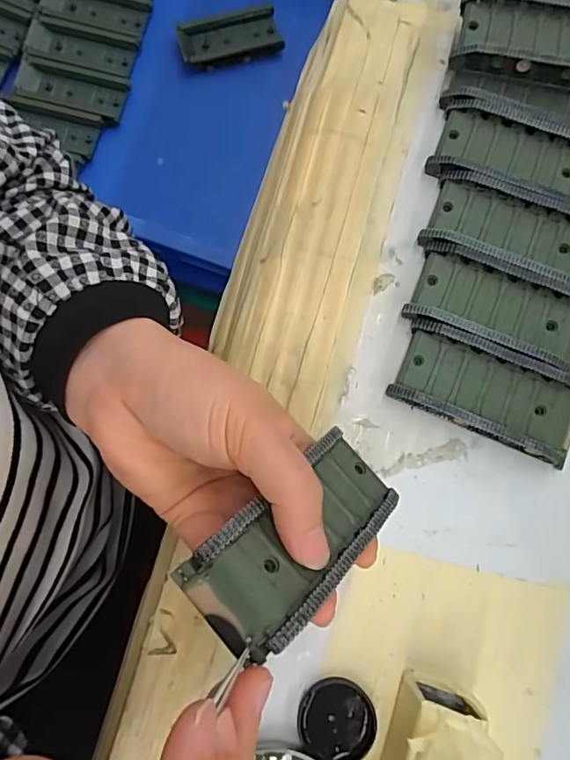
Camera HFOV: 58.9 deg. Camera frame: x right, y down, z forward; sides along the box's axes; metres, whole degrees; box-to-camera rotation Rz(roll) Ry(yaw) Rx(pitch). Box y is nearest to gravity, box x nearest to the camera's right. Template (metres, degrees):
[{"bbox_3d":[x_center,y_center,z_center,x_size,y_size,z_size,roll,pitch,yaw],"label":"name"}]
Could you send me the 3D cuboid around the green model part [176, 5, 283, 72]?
[{"bbox_3d":[-0.054,-0.331,0.485,0.094,0.015,0.042,-19,80,-5],"label":"green model part"}]

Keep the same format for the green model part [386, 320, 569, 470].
[{"bbox_3d":[0.106,0.007,0.260,0.095,0.019,0.044,22,80,3],"label":"green model part"}]

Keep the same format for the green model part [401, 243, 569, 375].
[{"bbox_3d":[0.115,-0.036,0.268,0.093,0.019,0.044,23,80,3],"label":"green model part"}]

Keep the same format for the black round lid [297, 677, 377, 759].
[{"bbox_3d":[0.024,0.160,0.236,0.034,0.008,0.034,0,79,-1],"label":"black round lid"}]

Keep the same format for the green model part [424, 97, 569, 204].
[{"bbox_3d":[0.133,-0.123,0.283,0.095,0.019,0.044,21,80,3],"label":"green model part"}]

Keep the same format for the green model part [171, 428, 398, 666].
[{"bbox_3d":[0.008,0.058,0.197,0.043,0.019,0.094,51,47,8],"label":"green model part"}]

